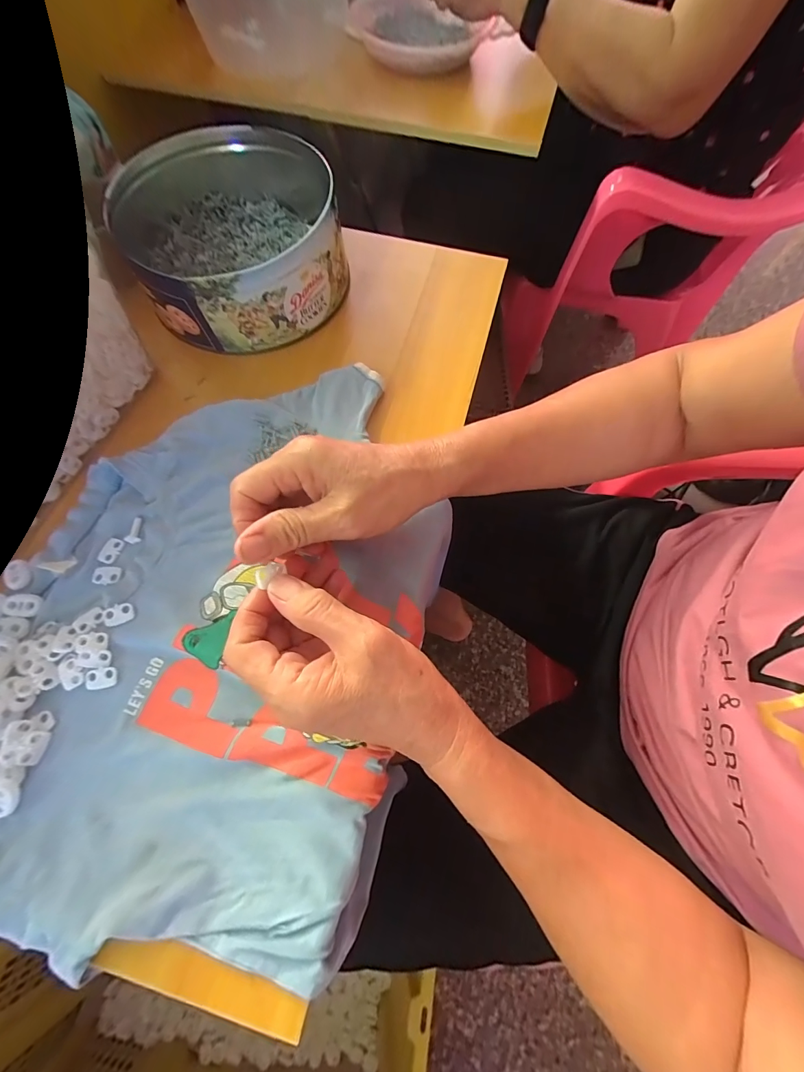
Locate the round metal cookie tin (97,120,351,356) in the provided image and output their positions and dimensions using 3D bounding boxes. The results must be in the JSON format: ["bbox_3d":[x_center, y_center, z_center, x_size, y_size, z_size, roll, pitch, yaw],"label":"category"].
[{"bbox_3d":[-0.154,-0.287,0.367,0.189,0.070,0.231,-18,70,-8],"label":"round metal cookie tin"}]

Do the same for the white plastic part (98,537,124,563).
[{"bbox_3d":[-0.210,0.010,0.286,0.014,0.004,0.019,18,69,6],"label":"white plastic part"}]

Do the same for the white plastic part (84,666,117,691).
[{"bbox_3d":[-0.193,0.091,0.255,0.018,0.004,0.013,-14,69,-6],"label":"white plastic part"}]

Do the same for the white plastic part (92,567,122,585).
[{"bbox_3d":[-0.208,0.027,0.280,0.020,0.004,0.013,-1,68,-1],"label":"white plastic part"}]

